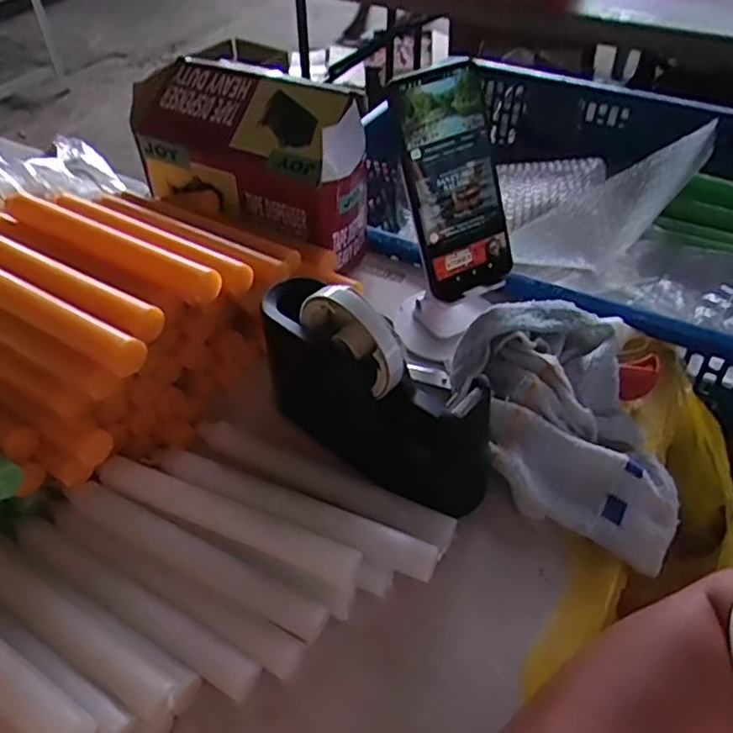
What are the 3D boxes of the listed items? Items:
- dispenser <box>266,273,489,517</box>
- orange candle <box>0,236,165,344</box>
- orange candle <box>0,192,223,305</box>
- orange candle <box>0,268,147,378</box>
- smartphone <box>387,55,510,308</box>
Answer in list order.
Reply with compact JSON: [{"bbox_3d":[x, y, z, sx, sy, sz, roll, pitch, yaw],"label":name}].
[{"bbox_3d":[0.001,0.010,0.425,0.184,0.114,0.064,28,53,27],"label":"dispenser"},{"bbox_3d":[-0.219,-0.061,0.419,0.205,0.019,0.024,22,51,23],"label":"orange candle"},{"bbox_3d":[-0.189,-0.091,0.447,0.213,0.020,0.019,24,52,24],"label":"orange candle"},{"bbox_3d":[-0.228,-0.044,0.407,0.214,0.021,0.021,22,51,23],"label":"orange candle"},{"bbox_3d":[0.065,-0.136,0.473,0.074,0.165,0.014,-25,24,-14],"label":"smartphone"}]

